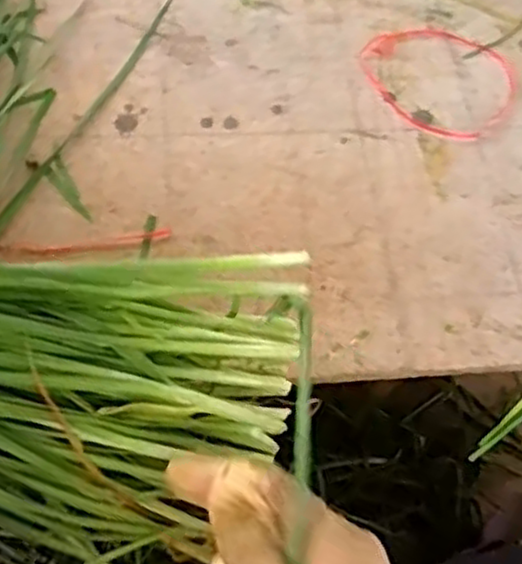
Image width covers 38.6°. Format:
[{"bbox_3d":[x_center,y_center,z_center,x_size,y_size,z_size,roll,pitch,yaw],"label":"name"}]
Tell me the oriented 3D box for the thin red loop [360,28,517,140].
[{"bbox_3d":[0.149,-0.173,0.635,0.135,0.006,0.114,27,63,11],"label":"thin red loop"}]

